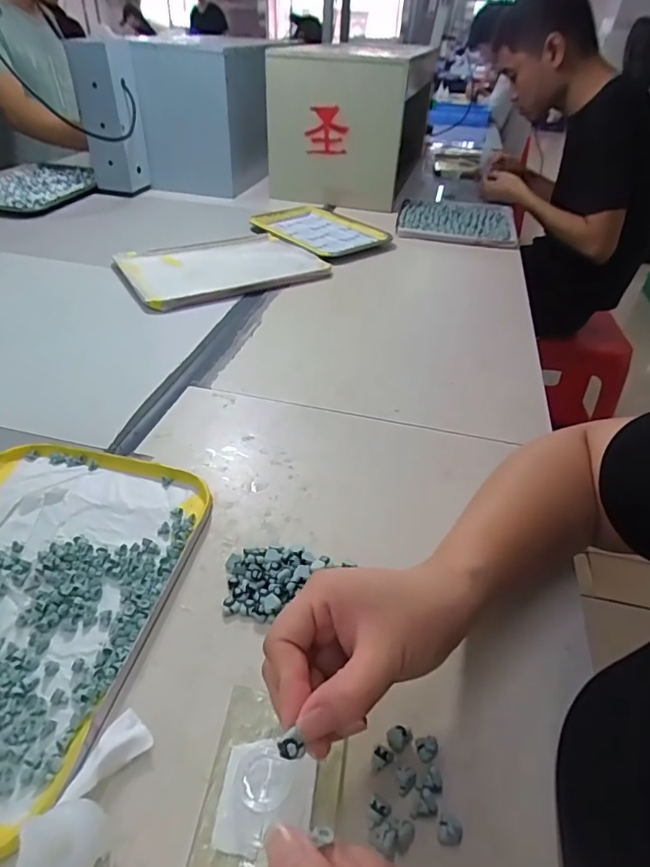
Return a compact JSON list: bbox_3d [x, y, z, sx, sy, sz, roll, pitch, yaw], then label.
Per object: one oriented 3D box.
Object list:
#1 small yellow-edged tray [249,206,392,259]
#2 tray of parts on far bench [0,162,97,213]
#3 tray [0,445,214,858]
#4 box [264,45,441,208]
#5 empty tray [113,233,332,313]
[{"bbox_3d":[-0.012,-0.402,0.984,0.193,0.017,0.265,-28,49,-33],"label":"small yellow-edged tray"},{"bbox_3d":[-0.657,-0.562,1.130,0.270,0.018,0.362,11,39,8],"label":"tray of parts on far bench"},{"bbox_3d":[-0.215,0.109,0.347,0.203,0.012,0.272,9,39,6],"label":"tray"},{"bbox_3d":[0.078,-0.778,1.235,0.301,0.294,0.513,13,40,12],"label":"box"},{"bbox_3d":[-0.176,-0.280,0.825,0.306,0.014,0.232,-19,44,-26],"label":"empty tray"}]

